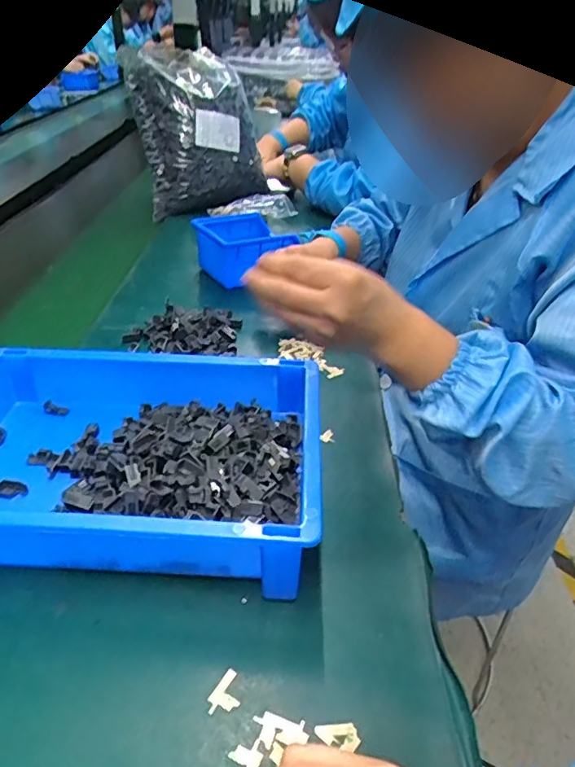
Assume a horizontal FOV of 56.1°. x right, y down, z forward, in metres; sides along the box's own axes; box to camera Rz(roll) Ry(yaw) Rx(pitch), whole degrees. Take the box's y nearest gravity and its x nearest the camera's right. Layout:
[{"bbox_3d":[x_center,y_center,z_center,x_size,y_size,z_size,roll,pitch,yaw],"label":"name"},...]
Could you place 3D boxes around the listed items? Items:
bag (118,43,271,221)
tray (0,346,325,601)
[{"bbox_3d":[-0.174,-0.494,1.054,0.238,0.249,0.162,-13,37,-20],"label":"bag"},{"bbox_3d":[-0.128,0.057,0.444,0.304,0.068,0.214,2,34,1],"label":"tray"}]

